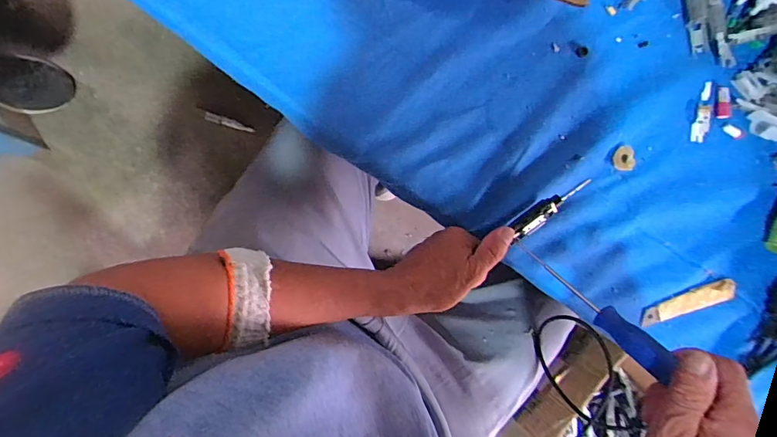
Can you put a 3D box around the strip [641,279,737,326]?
[{"bbox_3d":[0.321,0.091,0.493,0.118,0.006,0.022,-16,93,-10],"label":"strip"}]

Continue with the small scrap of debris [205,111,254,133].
[{"bbox_3d":[-0.347,-0.208,1.005,0.112,0.004,0.019,18,93,-1],"label":"small scrap of debris"}]

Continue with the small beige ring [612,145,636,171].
[{"bbox_3d":[0.242,-0.062,0.472,0.020,0.012,0.025,-17,93,-10],"label":"small beige ring"}]

